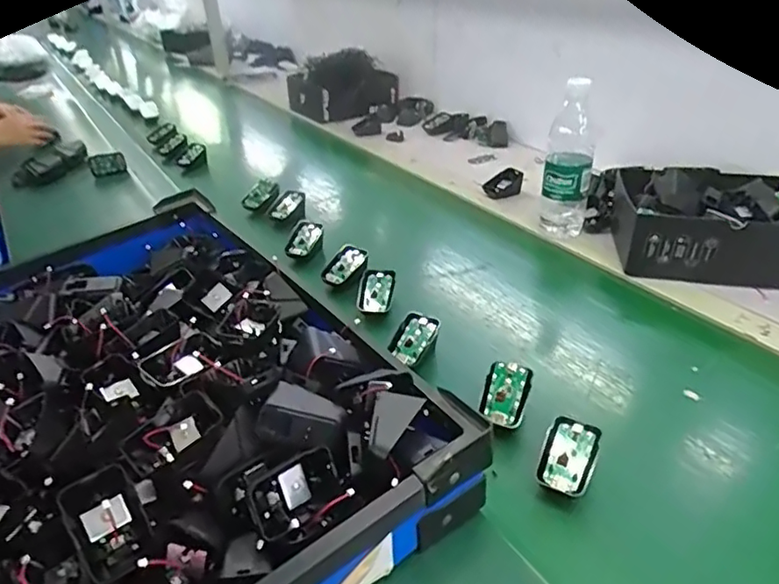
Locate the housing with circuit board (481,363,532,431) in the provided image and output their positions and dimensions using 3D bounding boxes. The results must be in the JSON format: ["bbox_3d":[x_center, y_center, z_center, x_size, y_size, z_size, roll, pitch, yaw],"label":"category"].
[{"bbox_3d":[0.113,0.099,0.557,0.042,0.013,0.068,15,63,11],"label":"housing with circuit board"}]

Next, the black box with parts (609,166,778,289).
[{"bbox_3d":[0.451,-0.086,0.798,0.244,0.110,0.177,5,34,11],"label":"black box with parts"}]

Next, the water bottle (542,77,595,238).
[{"bbox_3d":[0.261,-0.181,0.837,0.067,0.229,0.055,8,35,15],"label":"water bottle"}]

